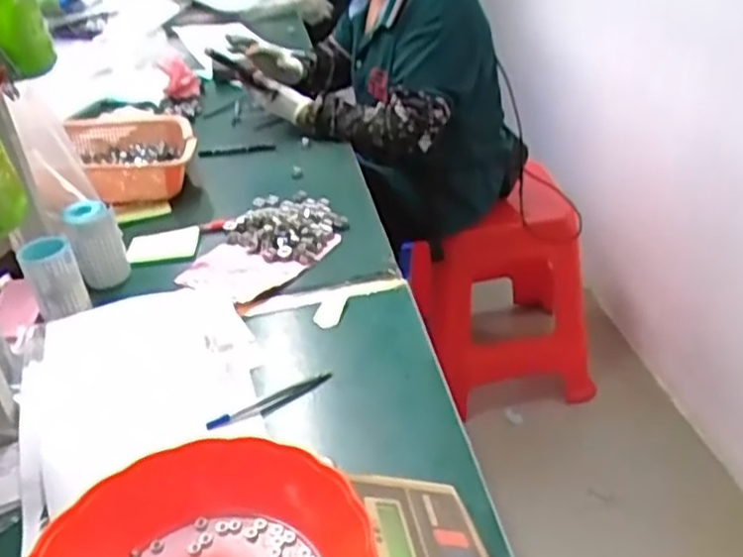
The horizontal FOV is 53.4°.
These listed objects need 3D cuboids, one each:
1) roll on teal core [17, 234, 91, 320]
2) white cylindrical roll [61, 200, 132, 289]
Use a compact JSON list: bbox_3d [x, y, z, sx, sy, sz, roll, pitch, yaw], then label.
[{"bbox_3d":[-0.393,0.000,0.915,0.057,0.097,0.058,-5,34,3],"label":"roll on teal core"},{"bbox_3d":[-0.373,-0.047,1.003,0.062,0.105,0.064,-20,36,-19],"label":"white cylindrical roll"}]

